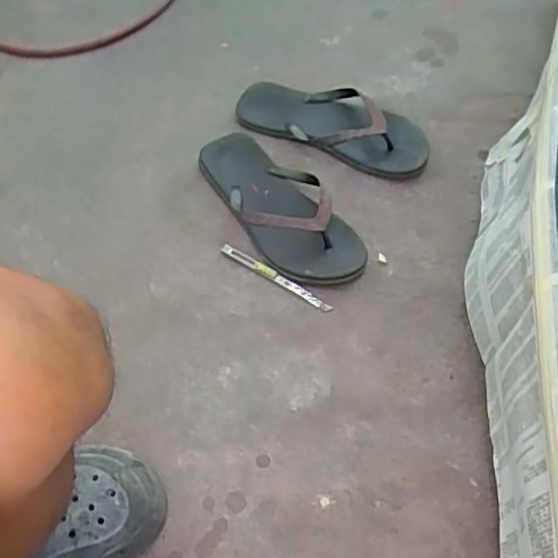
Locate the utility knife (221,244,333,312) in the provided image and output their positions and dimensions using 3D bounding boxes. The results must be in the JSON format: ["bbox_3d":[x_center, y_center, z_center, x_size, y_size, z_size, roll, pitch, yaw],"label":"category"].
[{"bbox_3d":[-0.004,-0.004,0.753,0.145,0.011,0.013,29,63,19],"label":"utility knife"}]

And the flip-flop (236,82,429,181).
[{"bbox_3d":[0.072,-0.215,0.872,0.268,0.042,0.107,23,61,16],"label":"flip-flop"}]

